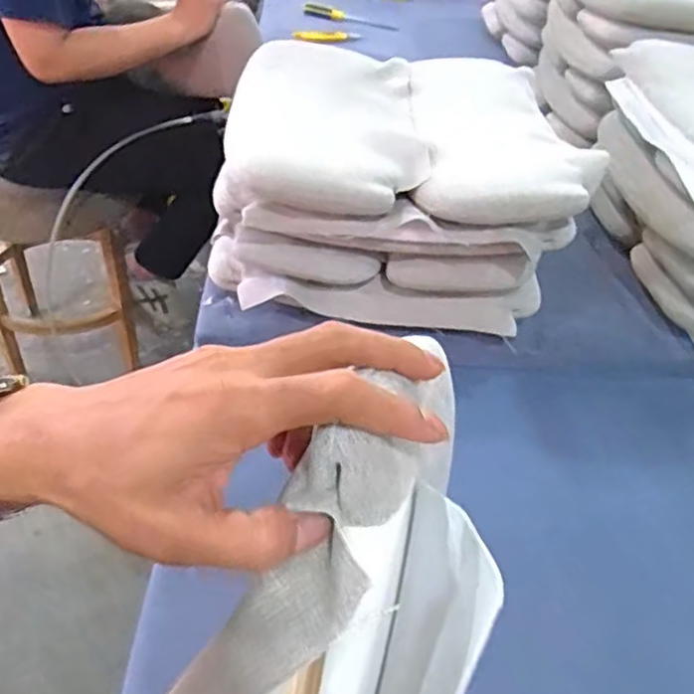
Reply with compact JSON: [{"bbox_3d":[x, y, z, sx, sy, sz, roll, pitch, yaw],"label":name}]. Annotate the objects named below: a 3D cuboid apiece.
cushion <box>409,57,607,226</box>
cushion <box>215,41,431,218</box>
[{"bbox_3d":[0.199,-0.297,0.922,0.222,0.042,0.421,6,43,-1],"label":"cushion"},{"bbox_3d":[-0.032,-0.302,0.922,0.251,0.070,0.391,4,43,-3],"label":"cushion"}]

